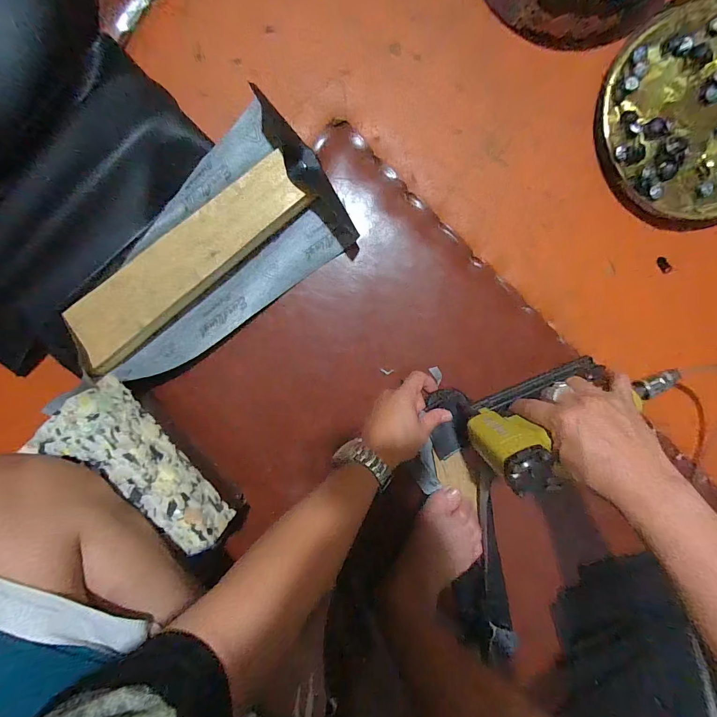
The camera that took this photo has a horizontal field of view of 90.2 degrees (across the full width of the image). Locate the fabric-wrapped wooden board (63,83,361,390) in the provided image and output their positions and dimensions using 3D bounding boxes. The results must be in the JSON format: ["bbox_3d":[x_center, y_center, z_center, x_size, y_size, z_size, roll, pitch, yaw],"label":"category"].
[{"bbox_3d":[-0.187,-0.116,0.458,0.363,0.063,0.190,-44,97,6],"label":"fabric-wrapped wooden board"}]

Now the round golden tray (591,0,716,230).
[{"bbox_3d":[0.445,-0.314,0.464,0.265,0.017,0.259,0,99,-1],"label":"round golden tray"}]

